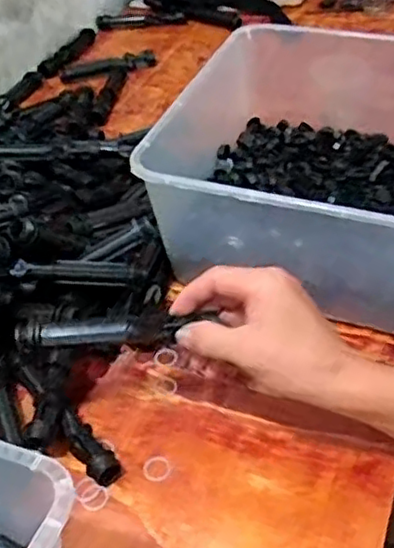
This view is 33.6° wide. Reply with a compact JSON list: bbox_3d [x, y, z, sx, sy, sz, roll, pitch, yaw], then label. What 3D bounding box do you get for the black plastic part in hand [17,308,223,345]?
[{"bbox_3d":[-0.059,0.038,0.473,0.140,0.018,0.021,-4,42,0],"label":"black plastic part in hand"}]

